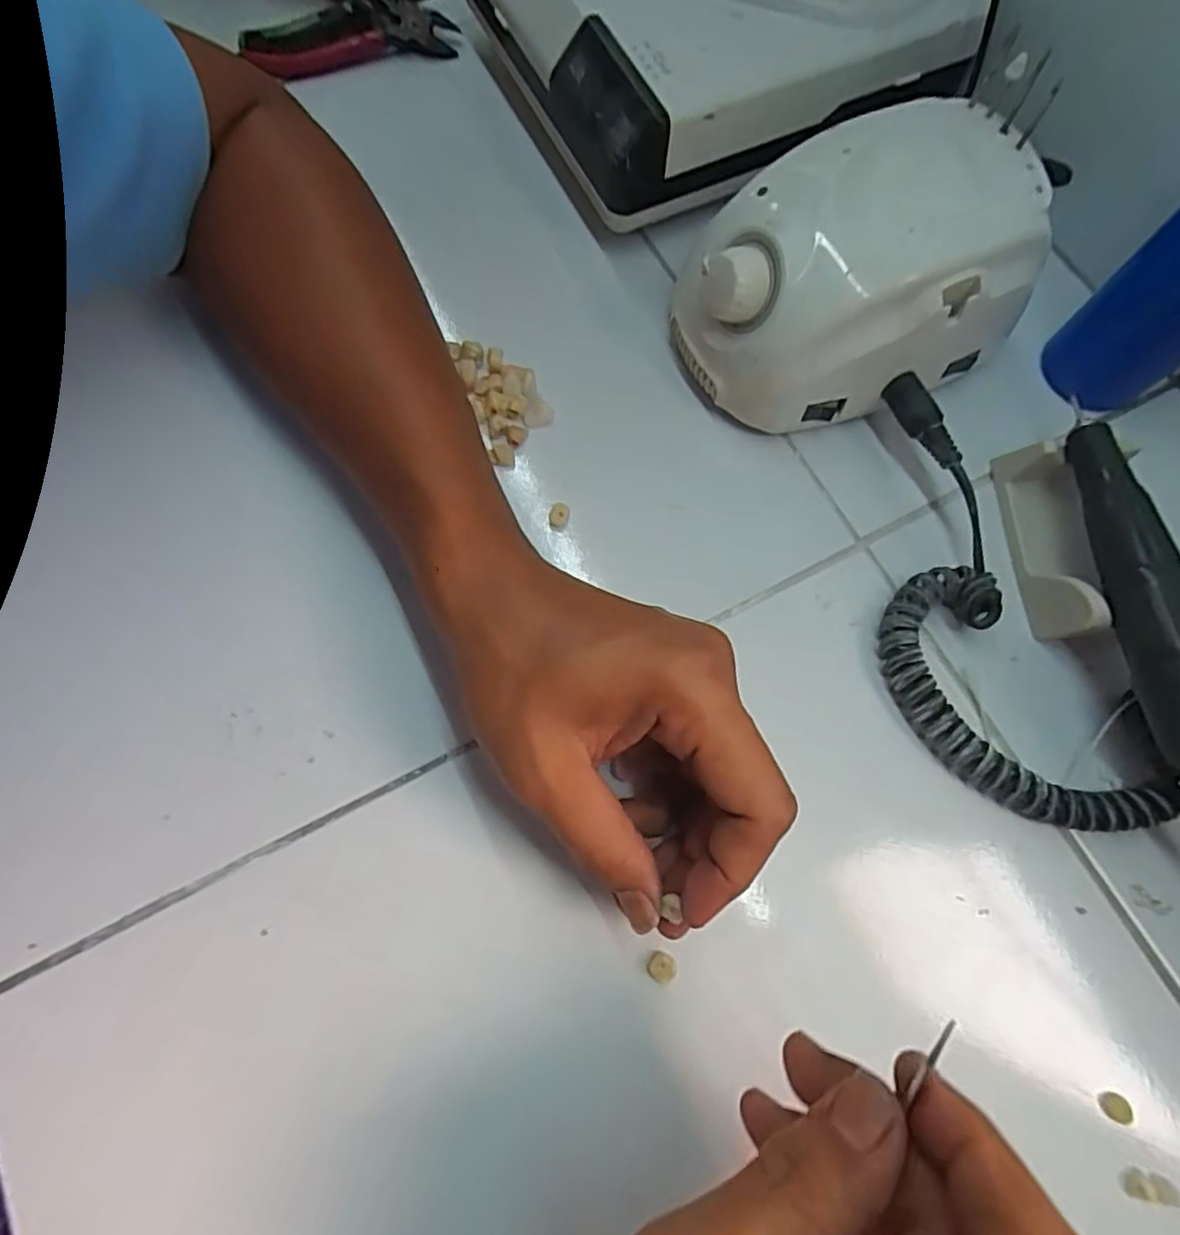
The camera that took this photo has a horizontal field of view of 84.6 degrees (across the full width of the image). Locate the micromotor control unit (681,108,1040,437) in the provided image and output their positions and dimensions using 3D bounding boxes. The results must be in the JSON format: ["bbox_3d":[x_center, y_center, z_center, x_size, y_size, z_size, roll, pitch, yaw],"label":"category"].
[{"bbox_3d":[0.112,-0.150,0.290,0.138,0.086,0.100,-21,74,-6],"label":"micromotor control unit"}]

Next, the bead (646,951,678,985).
[{"bbox_3d":[0.027,0.131,0.242,0.010,0.004,0.010,0,73,0],"label":"bead"}]

